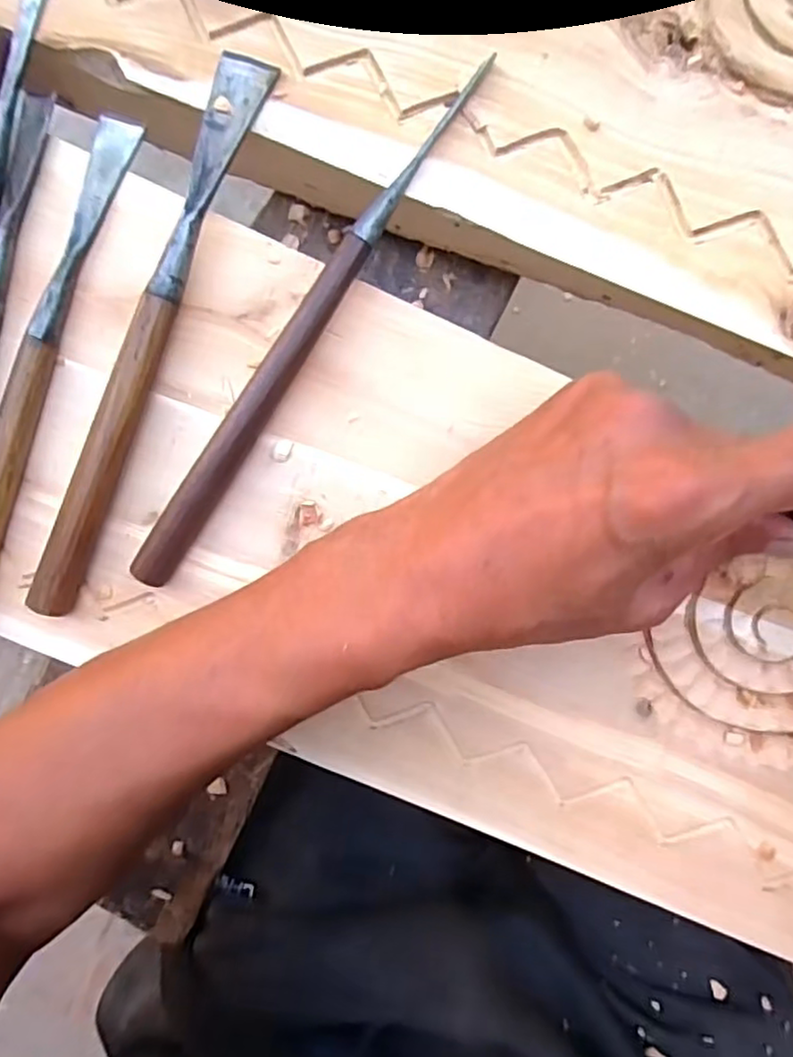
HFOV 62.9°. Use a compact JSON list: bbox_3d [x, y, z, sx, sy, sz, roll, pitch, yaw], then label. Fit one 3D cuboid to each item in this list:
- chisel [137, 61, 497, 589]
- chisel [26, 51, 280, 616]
[{"bbox_3d":[-0.038,-0.083,0.274,0.013,0.019,0.252,35,95,3],"label":"chisel"},{"bbox_3d":[-0.107,-0.081,0.281,0.020,0.020,0.248,22,95,4],"label":"chisel"}]

